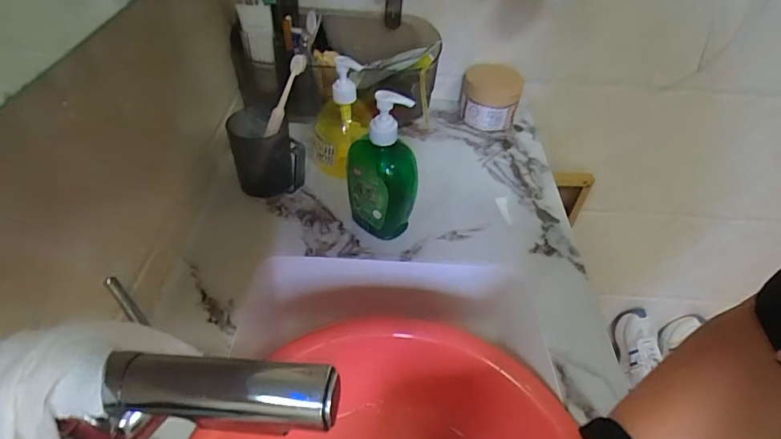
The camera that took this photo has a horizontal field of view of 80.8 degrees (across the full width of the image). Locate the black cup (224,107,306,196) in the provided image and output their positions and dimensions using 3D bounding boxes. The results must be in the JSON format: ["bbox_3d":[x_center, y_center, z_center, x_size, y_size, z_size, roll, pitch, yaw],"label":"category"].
[{"bbox_3d":[-0.170,-0.089,0.623,0.082,0.089,0.109,-16,48,-20],"label":"black cup"}]

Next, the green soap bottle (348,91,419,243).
[{"bbox_3d":[-0.009,-0.055,0.536,0.082,0.186,0.056,-1,45,-6],"label":"green soap bottle"}]

